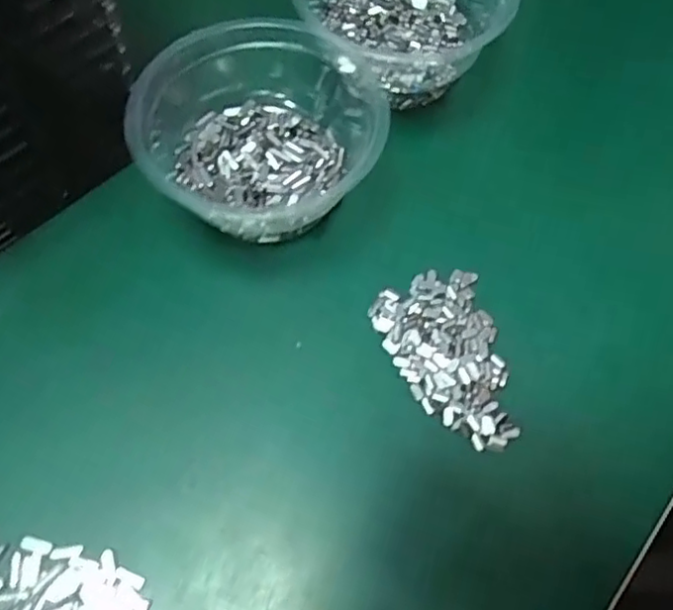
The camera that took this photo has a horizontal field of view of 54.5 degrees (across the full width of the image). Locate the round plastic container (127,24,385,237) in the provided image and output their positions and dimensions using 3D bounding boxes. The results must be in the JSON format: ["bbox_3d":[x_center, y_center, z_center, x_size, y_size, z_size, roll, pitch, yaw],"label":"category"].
[{"bbox_3d":[-0.036,-0.092,0.313,0.101,0.044,0.109,1,63,-2],"label":"round plastic container"}]

